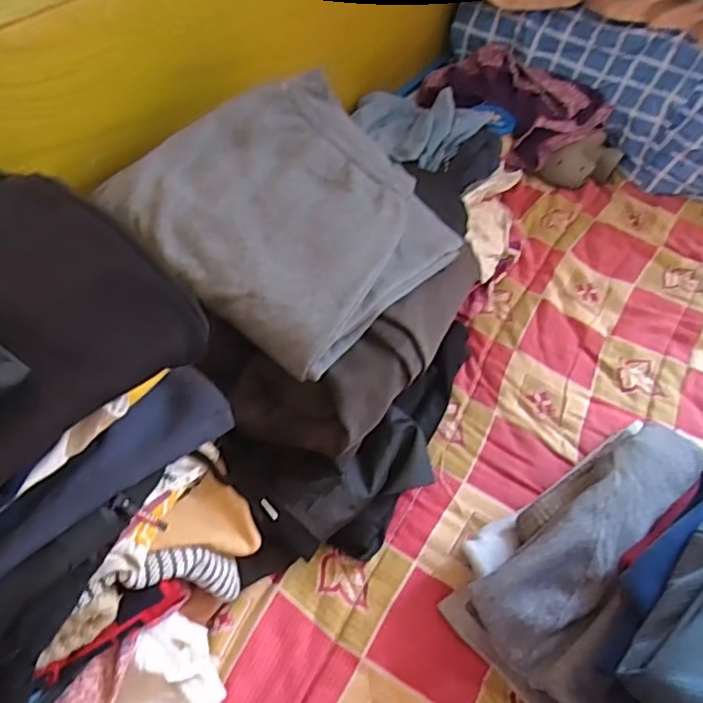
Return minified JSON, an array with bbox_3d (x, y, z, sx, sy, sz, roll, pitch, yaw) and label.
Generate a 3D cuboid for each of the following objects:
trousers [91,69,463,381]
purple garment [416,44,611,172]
[{"bbox_3d":[-0.050,-0.123,0.534,0.243,0.051,0.231,43,67,9],"label":"trousers"},{"bbox_3d":[0.246,-0.386,0.949,0.266,0.103,0.137,35,58,21],"label":"purple garment"}]

